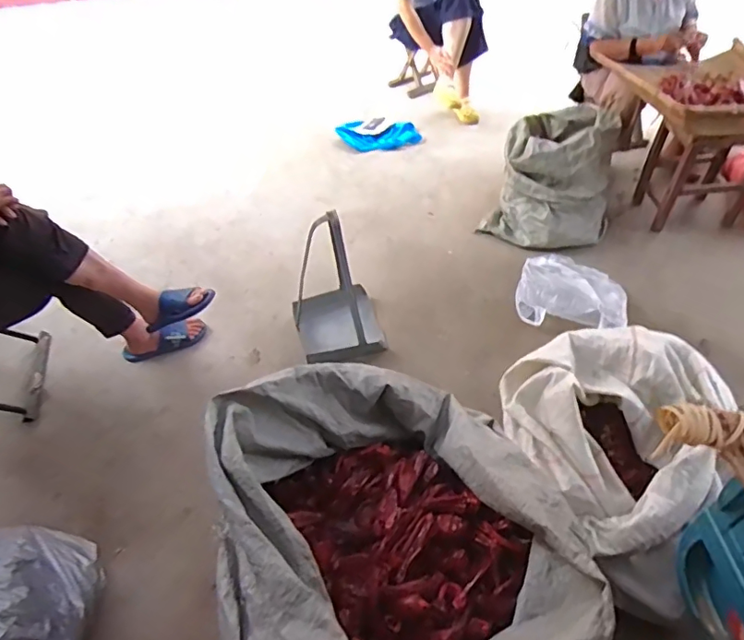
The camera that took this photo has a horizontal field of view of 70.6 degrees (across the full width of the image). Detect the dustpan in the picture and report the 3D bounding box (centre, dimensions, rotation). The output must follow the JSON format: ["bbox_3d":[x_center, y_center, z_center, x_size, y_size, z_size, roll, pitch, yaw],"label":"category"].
[{"bbox_3d":[-0.117,-0.092,1.642,0.276,0.461,0.250,-13,48,-8],"label":"dustpan"}]

